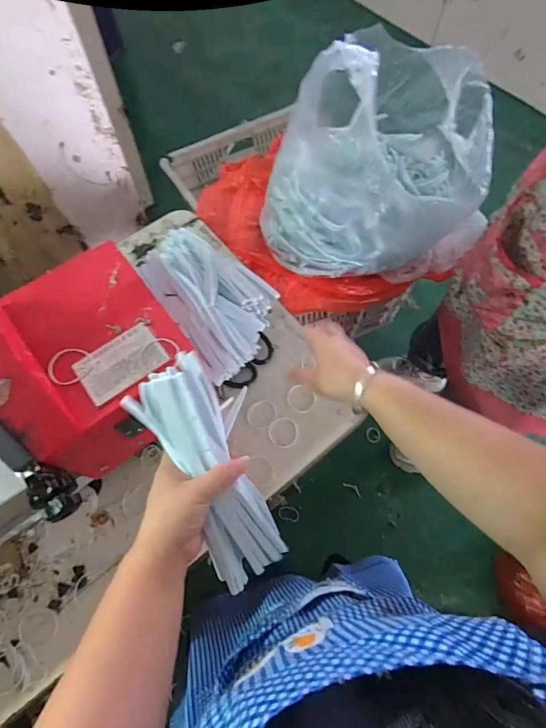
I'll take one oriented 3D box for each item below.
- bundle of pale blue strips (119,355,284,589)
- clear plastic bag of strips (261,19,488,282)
[{"bbox_3d":[-0.059,0.103,0.404,0.094,0.070,0.224,-24,89,-11],"label":"bundle of pale blue strips"},{"bbox_3d":[0.205,-0.328,0.687,0.337,0.367,0.347,32,70,11],"label":"clear plastic bag of strips"}]

